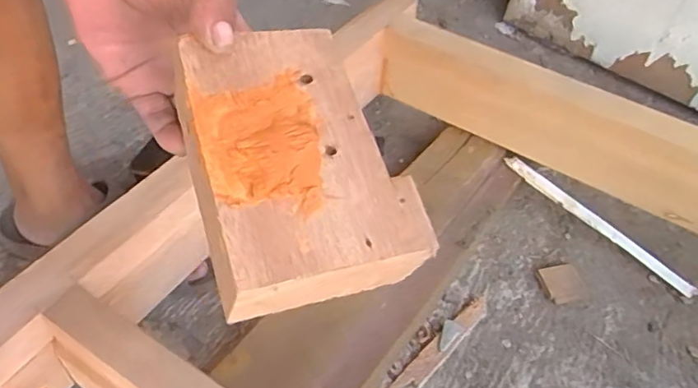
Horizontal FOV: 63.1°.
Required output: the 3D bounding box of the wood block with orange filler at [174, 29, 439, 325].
[{"bbox_3d":[-0.034,-0.016,0.314,0.106,0.047,0.147,-12,68,-23],"label":"wood block with orange filler"}]

